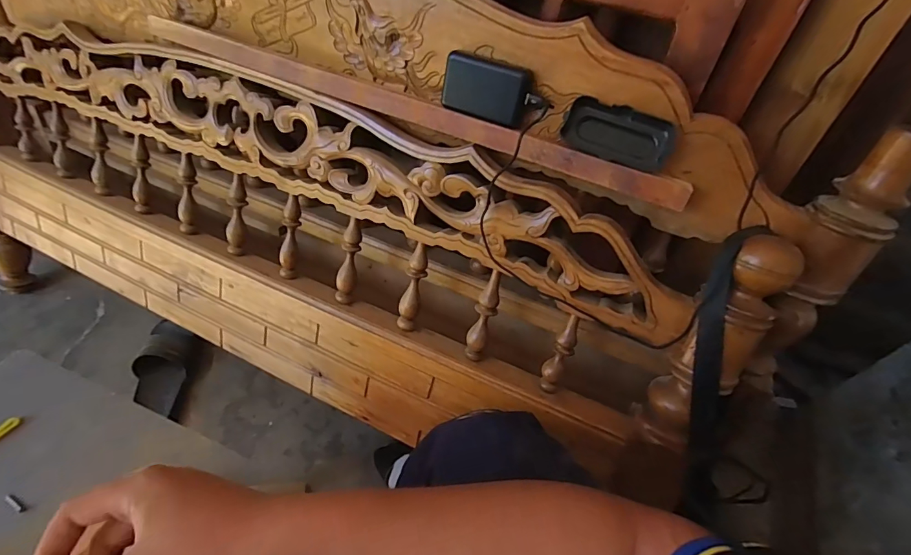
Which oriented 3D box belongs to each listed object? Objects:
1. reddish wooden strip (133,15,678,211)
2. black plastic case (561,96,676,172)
[{"bbox_3d":[-0.086,-0.226,0.533,0.730,0.029,0.044,22,53,13],"label":"reddish wooden strip"},{"bbox_3d":[0.172,-0.153,0.451,0.111,0.051,0.014,24,25,11],"label":"black plastic case"}]

